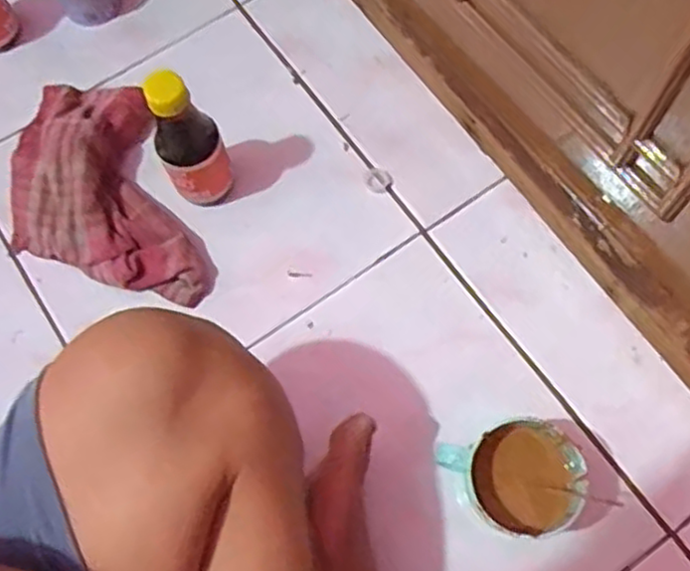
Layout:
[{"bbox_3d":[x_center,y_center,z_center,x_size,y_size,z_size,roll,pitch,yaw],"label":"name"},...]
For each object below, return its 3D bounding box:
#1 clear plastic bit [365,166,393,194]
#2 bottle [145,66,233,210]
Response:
[{"bbox_3d":[0.030,-0.093,0.638,0.023,0.004,0.024,-2,70,1],"label":"clear plastic bit"},{"bbox_3d":[-0.124,-0.113,0.572,0.049,0.127,0.045,-1,70,2],"label":"bottle"}]

